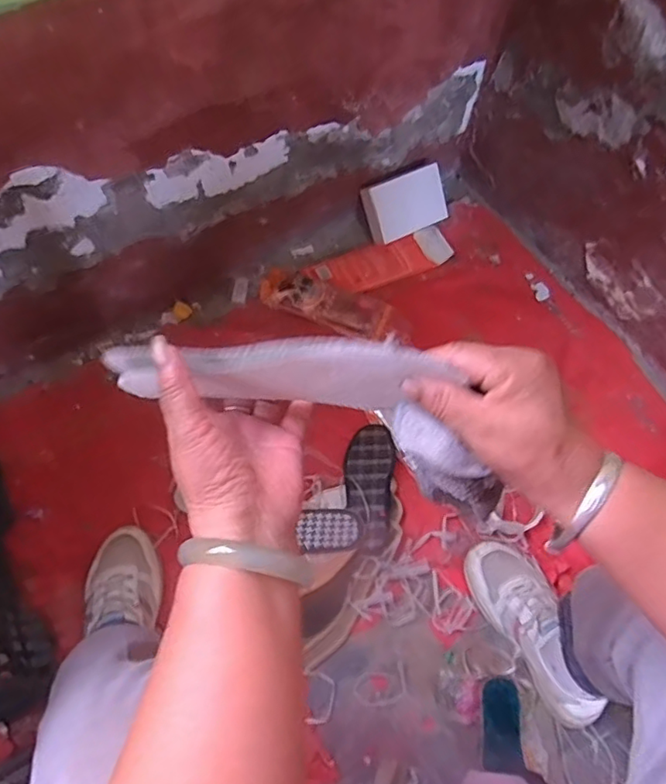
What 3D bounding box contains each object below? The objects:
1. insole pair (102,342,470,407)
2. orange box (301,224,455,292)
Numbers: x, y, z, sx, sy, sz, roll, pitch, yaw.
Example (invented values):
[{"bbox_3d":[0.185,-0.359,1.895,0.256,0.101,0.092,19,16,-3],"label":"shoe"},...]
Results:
[{"bbox_3d":[-0.037,-0.009,0.357,0.228,0.061,0.013,1,60,15],"label":"insole pair"},{"bbox_3d":[0.093,-0.239,1.041,0.276,0.019,0.090,-23,67,-18],"label":"orange box"}]

